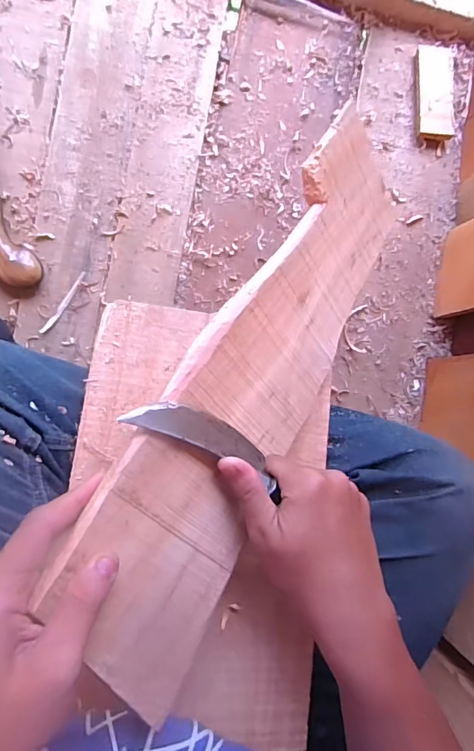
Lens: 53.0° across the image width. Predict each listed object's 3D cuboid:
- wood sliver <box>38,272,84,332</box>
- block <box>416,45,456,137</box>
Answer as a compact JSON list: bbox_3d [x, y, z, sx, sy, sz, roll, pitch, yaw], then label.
[{"bbox_3d":[-0.207,-0.087,0.568,0.008,0.005,0.087,34,84,-4],"label":"wood sliver"},{"bbox_3d":[0.261,-0.374,0.624,0.047,0.017,0.121,0,88,-6],"label":"block"}]

